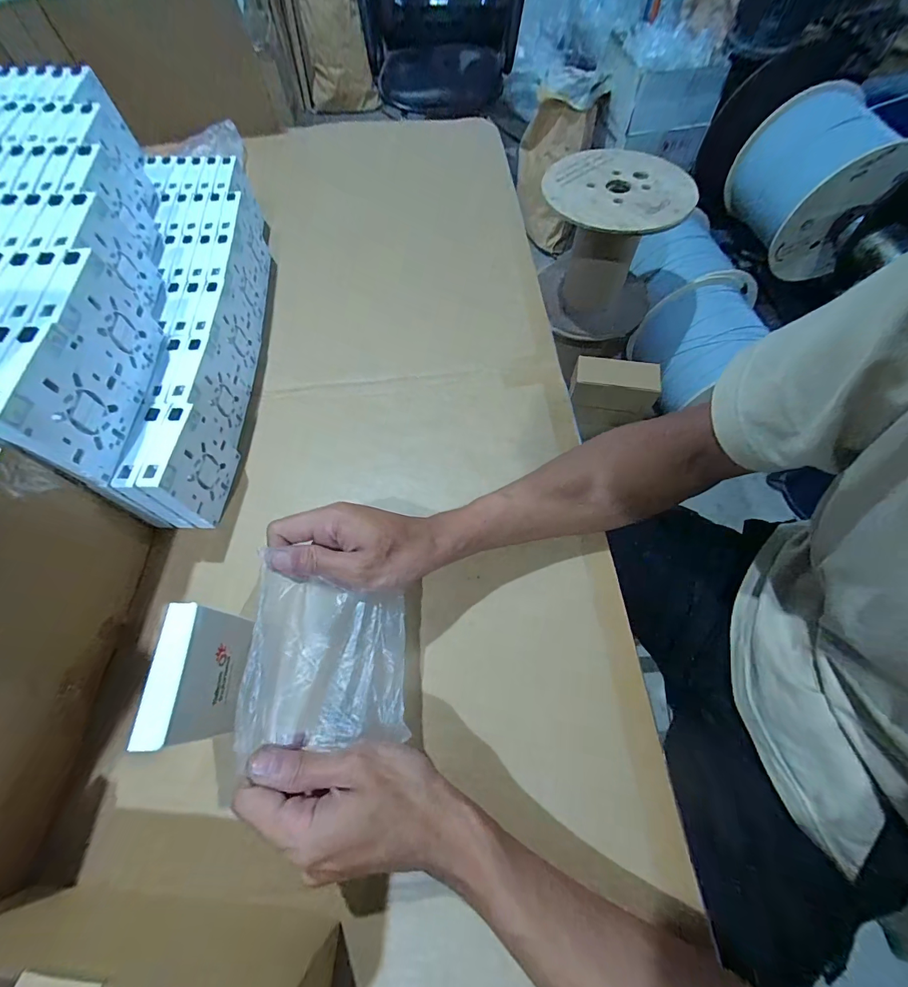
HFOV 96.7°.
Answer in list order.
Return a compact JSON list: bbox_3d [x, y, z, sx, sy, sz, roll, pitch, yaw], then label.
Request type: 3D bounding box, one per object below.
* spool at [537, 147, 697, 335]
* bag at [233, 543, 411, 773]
[{"bbox_3d":[0.389,-0.621,1.072,0.325,0.365,0.308,4,63,4],"label":"spool"},{"bbox_3d":[-0.085,0.113,0.279,0.102,0.020,0.100,8,68,-19],"label":"bag"}]

